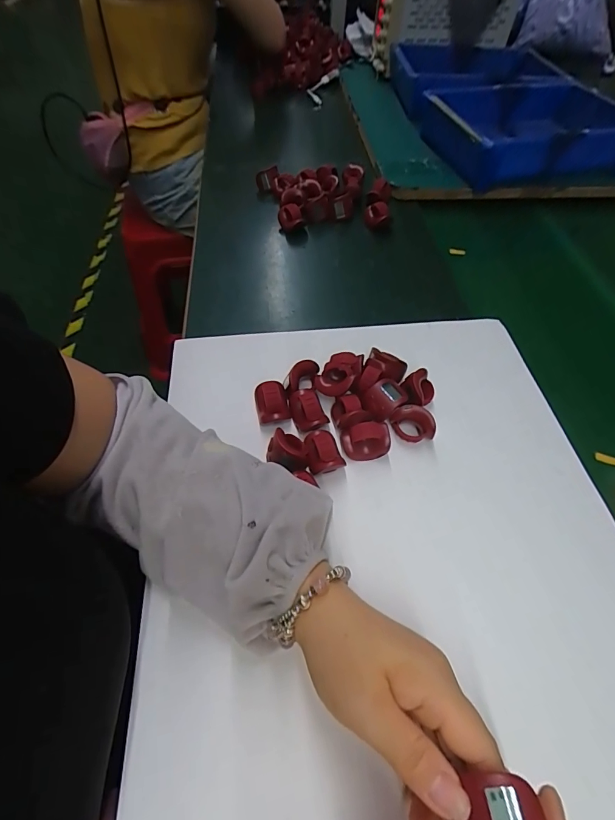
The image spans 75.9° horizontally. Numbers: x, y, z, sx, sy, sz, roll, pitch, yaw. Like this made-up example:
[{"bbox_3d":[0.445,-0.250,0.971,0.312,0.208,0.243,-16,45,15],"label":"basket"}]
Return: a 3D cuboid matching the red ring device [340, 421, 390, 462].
[{"bbox_3d":[0.051,0.027,0.343,0.040,0.026,0.025,-1,55,-3],"label":"red ring device"}]

